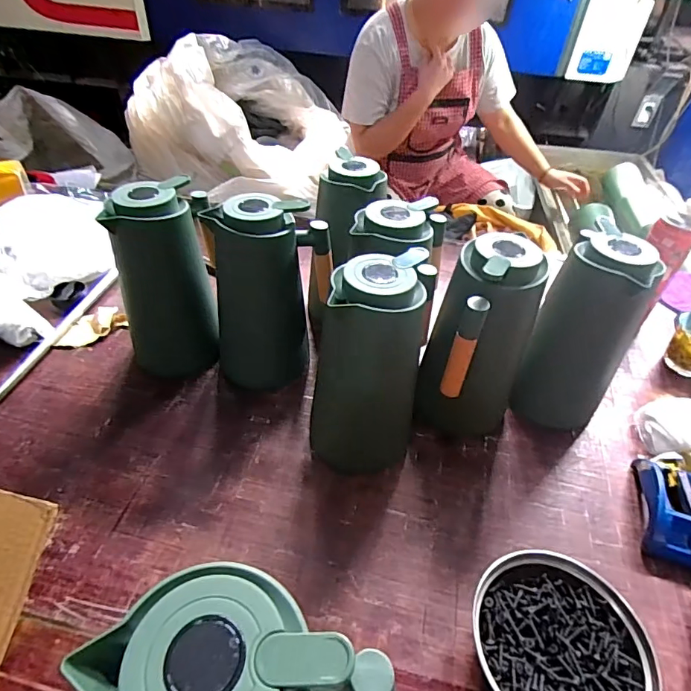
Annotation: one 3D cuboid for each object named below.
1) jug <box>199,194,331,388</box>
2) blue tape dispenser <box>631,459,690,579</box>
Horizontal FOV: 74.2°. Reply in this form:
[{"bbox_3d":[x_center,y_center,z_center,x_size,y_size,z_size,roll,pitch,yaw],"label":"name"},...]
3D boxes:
[{"bbox_3d":[-0.101,-0.066,0.619,0.160,0.251,0.115,-8,44,-13],"label":"jug"},{"bbox_3d":[0.385,0.194,0.535,0.069,0.050,0.135,19,45,15],"label":"blue tape dispenser"}]

